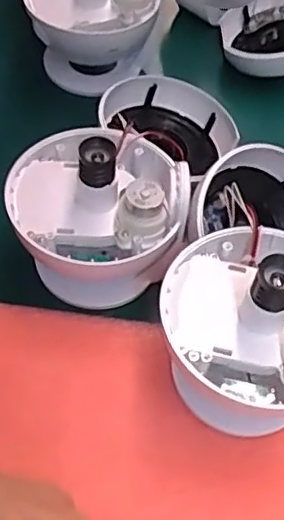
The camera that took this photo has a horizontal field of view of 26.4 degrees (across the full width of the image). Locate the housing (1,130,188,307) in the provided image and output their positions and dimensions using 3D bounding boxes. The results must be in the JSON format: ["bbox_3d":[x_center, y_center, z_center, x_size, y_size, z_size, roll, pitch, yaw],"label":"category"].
[{"bbox_3d":[-0.032,-0.039,0.422,0.112,0.107,0.107,2,54,-3],"label":"housing"}]

